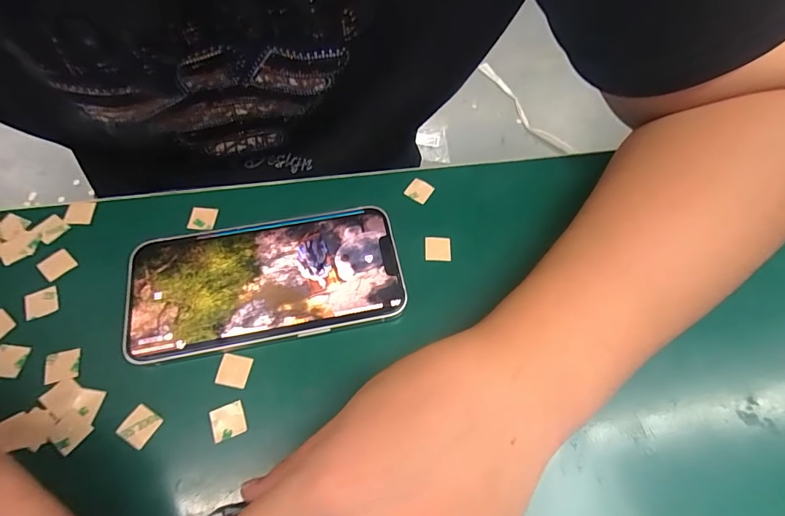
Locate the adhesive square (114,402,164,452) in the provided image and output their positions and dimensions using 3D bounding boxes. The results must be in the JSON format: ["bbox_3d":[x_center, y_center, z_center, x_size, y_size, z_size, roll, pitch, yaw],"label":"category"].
[{"bbox_3d":[-0.121,0.080,0.196,0.015,0.004,0.016,30,66,11],"label":"adhesive square"}]

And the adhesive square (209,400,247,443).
[{"bbox_3d":[-0.080,0.079,0.199,0.015,0.004,0.015,-19,66,-12],"label":"adhesive square"}]

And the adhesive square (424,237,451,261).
[{"bbox_3d":[0.027,-0.005,0.250,0.015,0.004,0.015,3,66,-4],"label":"adhesive square"}]

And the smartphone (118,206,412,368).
[{"bbox_3d":[-0.070,0.012,0.231,0.143,0.010,0.072,-10,64,-8],"label":"smartphone"}]

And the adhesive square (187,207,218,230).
[{"bbox_3d":[-0.116,-0.025,0.252,0.016,0.004,0.015,4,63,-1],"label":"adhesive square"}]

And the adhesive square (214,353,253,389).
[{"bbox_3d":[-0.081,0.057,0.210,0.015,0.004,0.015,11,63,2],"label":"adhesive square"}]

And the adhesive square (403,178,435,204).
[{"bbox_3d":[0.018,-0.045,0.268,0.015,0.004,0.015,31,66,12],"label":"adhesive square"}]

